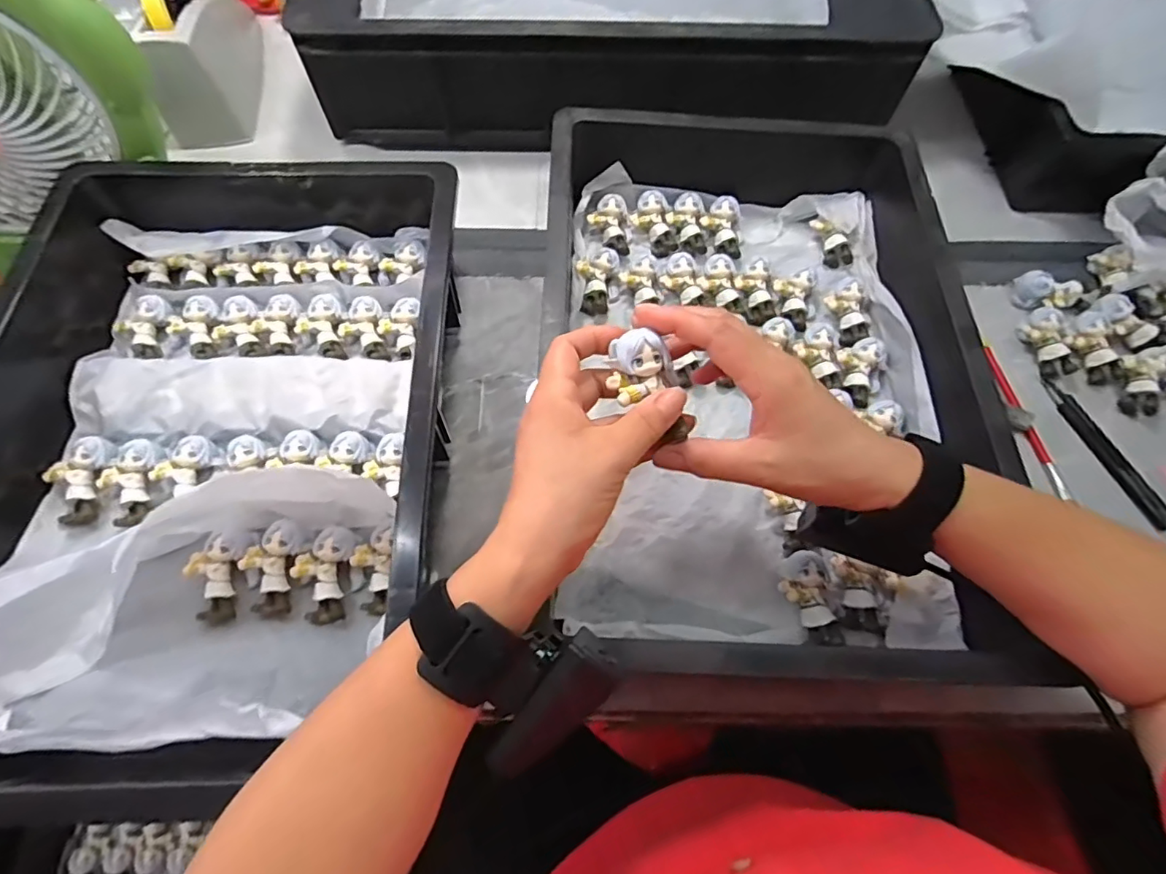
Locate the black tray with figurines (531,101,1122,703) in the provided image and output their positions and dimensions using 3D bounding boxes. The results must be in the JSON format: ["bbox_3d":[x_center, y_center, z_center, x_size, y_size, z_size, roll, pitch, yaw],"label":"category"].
[{"bbox_3d":[0.126,-0.058,0.422,0.303,0.092,0.448,1,66,-1],"label":"black tray with figurines"}]

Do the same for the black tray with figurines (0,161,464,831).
[{"bbox_3d":[-0.261,-0.036,0.393,0.322,0.080,0.496,-2,66,-3],"label":"black tray with figurines"}]

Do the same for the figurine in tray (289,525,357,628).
[{"bbox_3d":[-0.174,0.092,0.370,0.034,0.018,0.063,6,66,1],"label":"figurine in tray"}]

